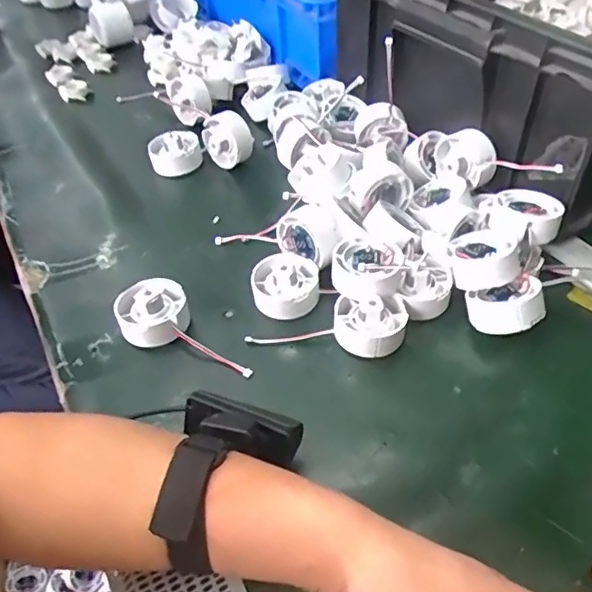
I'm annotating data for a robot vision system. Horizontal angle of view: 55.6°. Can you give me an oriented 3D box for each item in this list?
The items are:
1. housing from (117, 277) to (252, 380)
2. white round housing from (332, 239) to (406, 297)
[{"bbox_3d":[-0.094,0.031,0.435,0.057,0.035,0.116,-32,52,-24],"label":"housing"},{"bbox_3d":[0.055,-0.021,0.446,0.052,0.028,0.047,31,55,29],"label":"white round housing"}]

